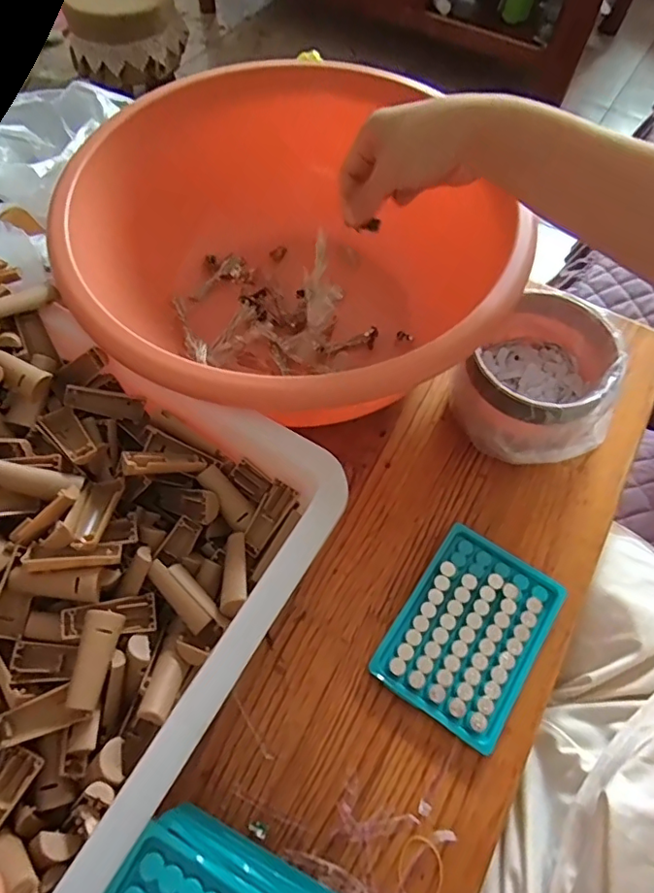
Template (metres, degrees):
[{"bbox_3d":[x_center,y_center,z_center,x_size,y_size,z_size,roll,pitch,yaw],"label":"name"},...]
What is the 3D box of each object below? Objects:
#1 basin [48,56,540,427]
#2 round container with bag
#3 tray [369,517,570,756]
[{"bbox_3d":[-0.033,-0.148,0.458,0.306,0.154,0.330,1,61,-1],"label":"basin"},{"bbox_3d":[0.168,-0.053,0.451,0.113,0.088,0.116,1,61,-1],"label":"round container with bag"},{"bbox_3d":[0.103,0.132,0.392,0.094,0.017,0.129,32,65,15],"label":"tray"}]

